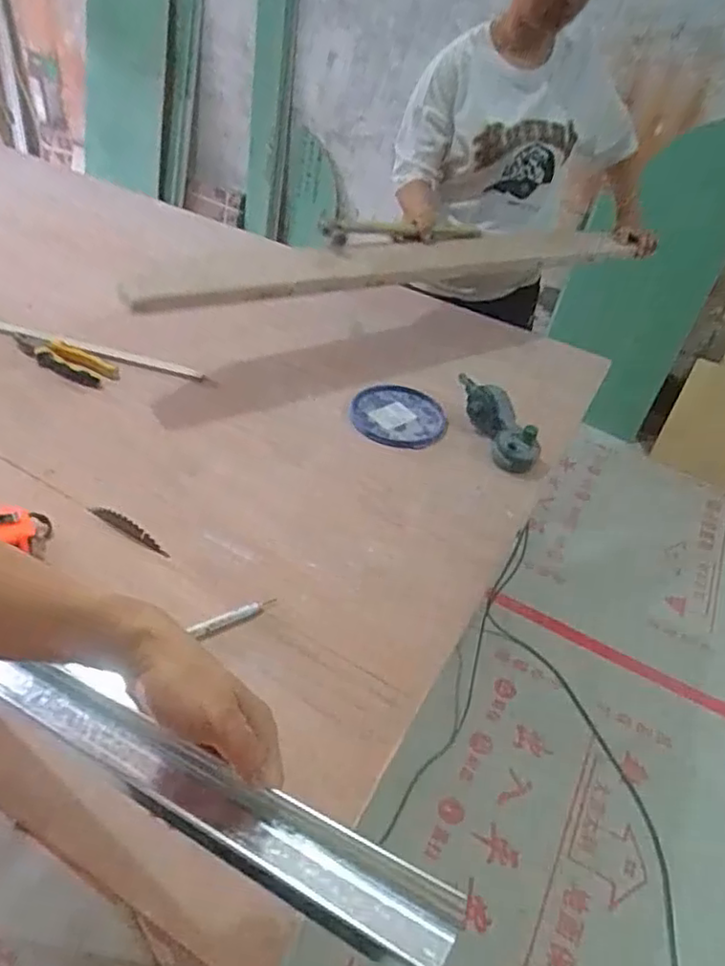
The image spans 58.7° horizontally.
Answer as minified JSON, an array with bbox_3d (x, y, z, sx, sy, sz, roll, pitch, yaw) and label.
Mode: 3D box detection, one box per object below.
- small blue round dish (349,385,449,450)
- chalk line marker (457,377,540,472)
[{"bbox_3d":[0.060,-0.112,1.106,0.160,0.018,0.149,6,47,-6],"label":"small blue round dish"},{"bbox_3d":[0.231,-0.109,1.095,0.077,0.060,0.228,-3,42,-15],"label":"chalk line marker"}]

